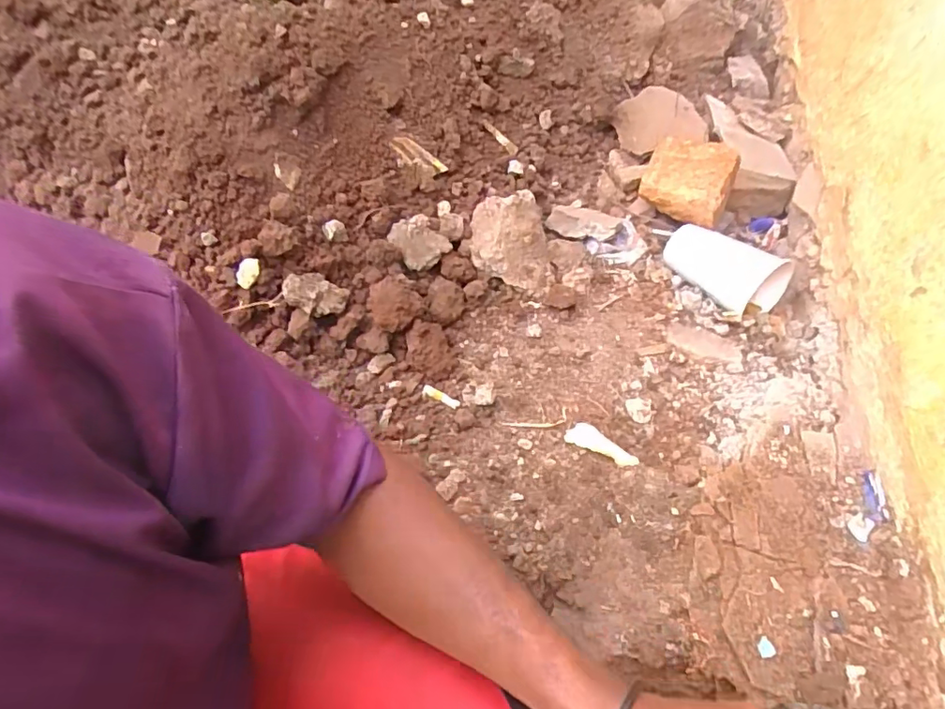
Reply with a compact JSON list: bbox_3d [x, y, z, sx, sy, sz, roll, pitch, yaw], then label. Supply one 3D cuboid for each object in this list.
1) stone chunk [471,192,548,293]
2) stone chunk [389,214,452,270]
[{"bbox_3d":[0.047,-0.143,0.654,0.097,0.070,0.119,1,58,-4],"label":"stone chunk"},{"bbox_3d":[-0.062,-0.127,0.612,0.054,0.029,0.053,-35,67,-22],"label":"stone chunk"}]

